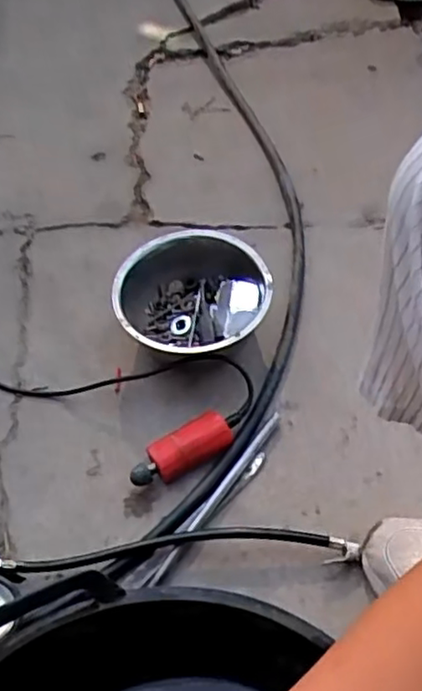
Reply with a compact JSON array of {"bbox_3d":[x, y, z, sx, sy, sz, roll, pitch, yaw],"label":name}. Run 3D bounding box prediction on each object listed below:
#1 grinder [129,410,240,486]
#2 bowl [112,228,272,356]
[{"bbox_3d":[-0.031,0.112,0.714,0.122,0.036,0.049,-26,56,-14],"label":"grinder"},{"bbox_3d":[-0.019,-0.051,0.798,0.180,0.084,0.169,-3,53,3],"label":"bowl"}]

